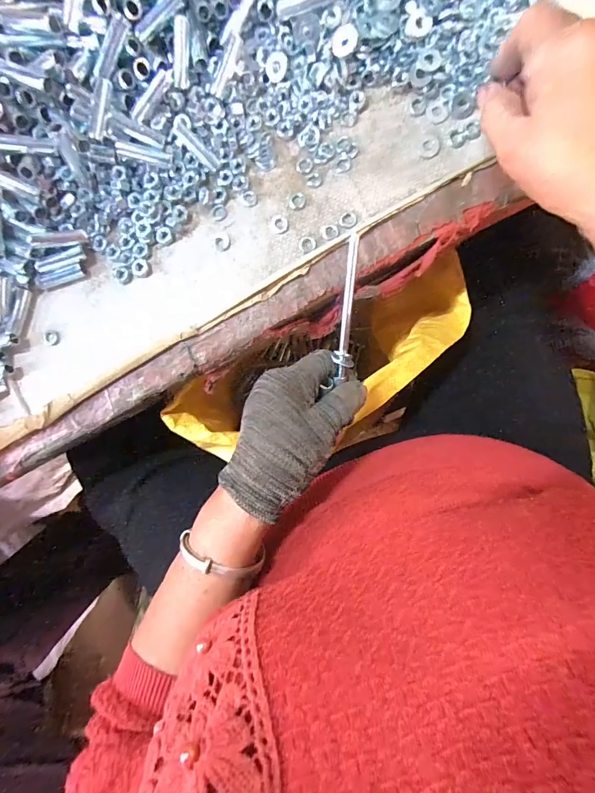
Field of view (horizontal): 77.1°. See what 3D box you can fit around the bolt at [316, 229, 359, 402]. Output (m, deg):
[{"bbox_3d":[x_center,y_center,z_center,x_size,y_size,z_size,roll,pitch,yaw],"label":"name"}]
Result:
[{"bbox_3d":[0.033,-0.056,0.260,0.017,0.014,0.107,6,111,6],"label":"bolt"}]

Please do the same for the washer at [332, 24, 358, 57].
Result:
[{"bbox_3d":[0.036,-0.273,0.286,0.020,0.004,0.018,-9,114,11],"label":"washer"}]

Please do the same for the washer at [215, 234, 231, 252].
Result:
[{"bbox_3d":[-0.063,-0.131,0.317,0.014,0.004,0.013,-23,87,6],"label":"washer"}]

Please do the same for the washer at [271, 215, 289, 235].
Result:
[{"bbox_3d":[-0.015,-0.144,0.310,0.015,0.004,0.016,0,90,6],"label":"washer"}]

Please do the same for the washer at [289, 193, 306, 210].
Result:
[{"bbox_3d":[0.000,-0.162,0.309,0.013,0.004,0.012,1,90,6],"label":"washer"}]

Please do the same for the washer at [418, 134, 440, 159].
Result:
[{"bbox_3d":[0.105,-0.200,0.298,0.016,0.004,0.017,0,90,6],"label":"washer"}]

